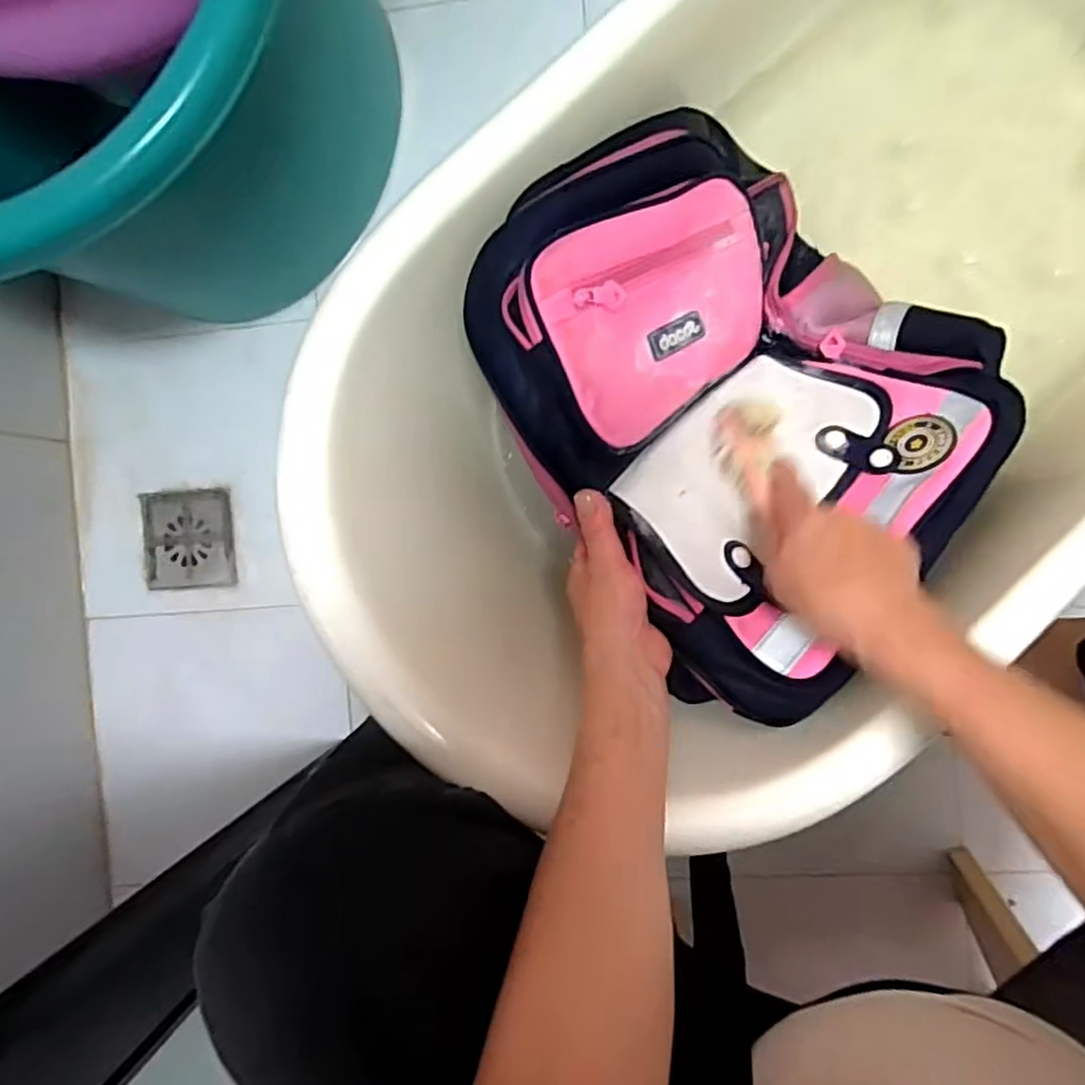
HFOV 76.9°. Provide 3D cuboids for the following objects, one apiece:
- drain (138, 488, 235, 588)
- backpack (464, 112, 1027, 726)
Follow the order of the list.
[{"bbox_3d":[-0.403,-0.003,0.772,0.107,0.009,0.108,-5,91,8],"label":"drain"},{"bbox_3d":[0.139,-0.116,0.491,0.347,0.170,0.366,-42,95,-25],"label":"backpack"}]

